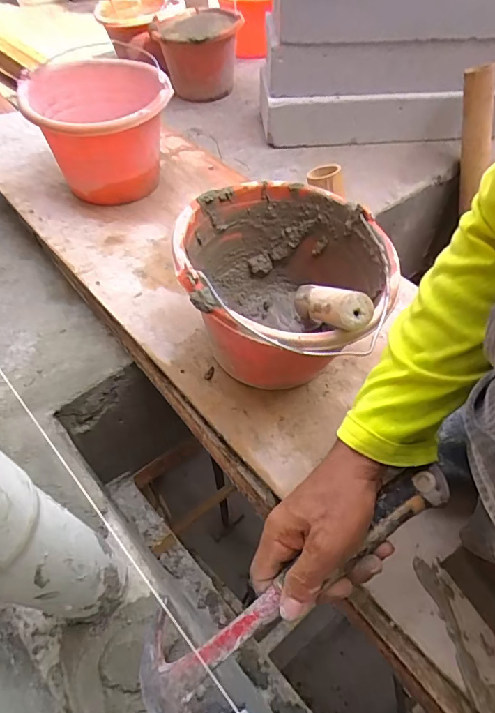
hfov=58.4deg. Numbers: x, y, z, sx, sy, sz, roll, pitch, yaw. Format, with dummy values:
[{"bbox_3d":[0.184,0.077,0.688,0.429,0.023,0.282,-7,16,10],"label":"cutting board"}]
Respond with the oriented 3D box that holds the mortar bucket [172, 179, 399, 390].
[{"bbox_3d":[0.038,-0.074,0.508,0.214,0.178,0.242,1,53,3],"label":"mortar bucket"}]

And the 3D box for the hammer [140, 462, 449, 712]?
[{"bbox_3d":[0.038,0.167,0.329,0.271,0.022,0.078,-35,58,-5],"label":"hammer"}]

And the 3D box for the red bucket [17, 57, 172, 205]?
[{"bbox_3d":[-0.236,-0.381,0.755,0.210,0.159,0.262,-16,54,-10],"label":"red bucket"}]

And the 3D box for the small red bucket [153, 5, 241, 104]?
[{"bbox_3d":[-0.132,-0.798,1.178,0.209,0.161,0.224,-9,53,-5],"label":"small red bucket"}]

